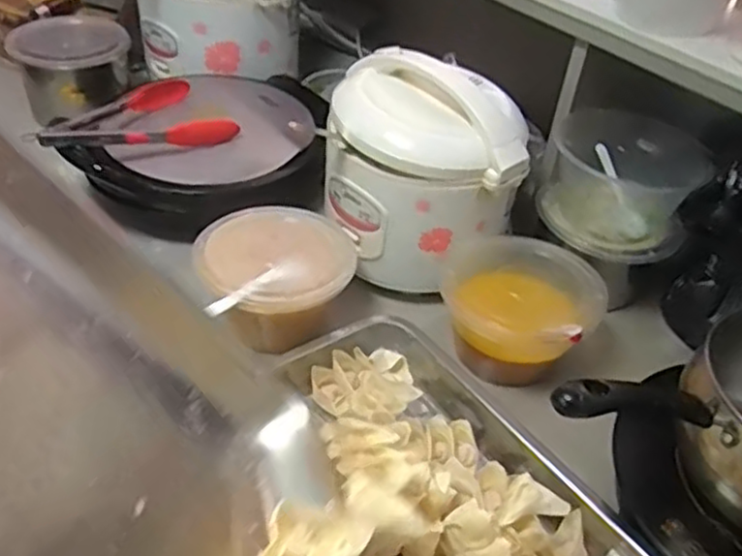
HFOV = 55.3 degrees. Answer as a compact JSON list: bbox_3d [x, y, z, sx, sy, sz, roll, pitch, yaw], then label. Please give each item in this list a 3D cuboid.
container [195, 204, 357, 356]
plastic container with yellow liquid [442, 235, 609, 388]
[{"bbox_3d":[-0.106,0.011,0.804,0.167,0.109,0.170,-8,42,-16],"label":"container"},{"bbox_3d":[0.160,0.043,0.787,0.168,0.119,0.152,14,40,9],"label":"plastic container with yellow liquid"}]

